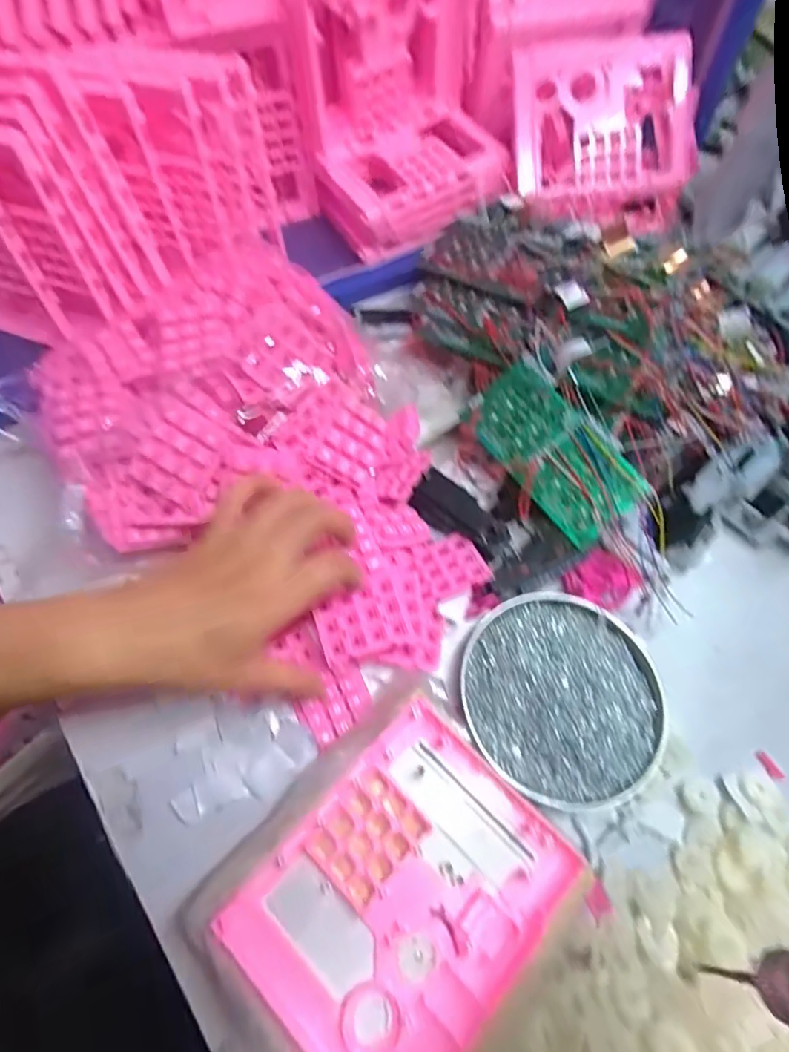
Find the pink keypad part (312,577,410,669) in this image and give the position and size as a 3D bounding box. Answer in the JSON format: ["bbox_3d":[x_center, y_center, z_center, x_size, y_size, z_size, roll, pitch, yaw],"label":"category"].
[{"bbox_3d":[-0.022,0.063,0.359,0.058,0.006,0.047,-18,64,-8],"label":"pink keypad part"}]

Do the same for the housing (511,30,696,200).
[{"bbox_3d":[0.199,-0.379,0.506,0.183,0.041,0.128,-8,104,-7],"label":"housing"}]

